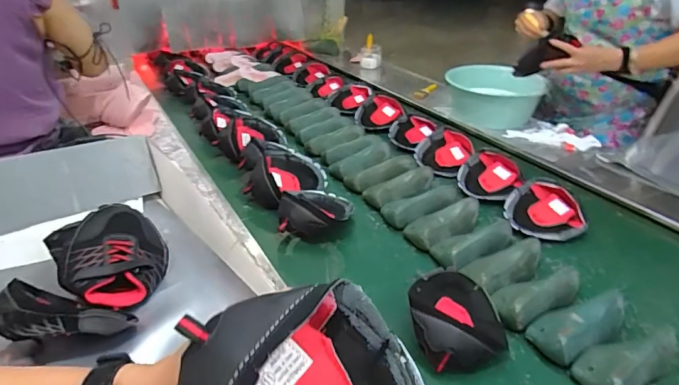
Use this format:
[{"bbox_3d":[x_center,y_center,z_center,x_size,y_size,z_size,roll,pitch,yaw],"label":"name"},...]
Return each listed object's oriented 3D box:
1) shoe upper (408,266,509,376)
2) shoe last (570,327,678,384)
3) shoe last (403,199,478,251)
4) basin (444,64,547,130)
[{"bbox_3d":[0.181,0.189,0.670,0.142,0.072,0.181,8,33,11],"label":"shoe upper"},{"bbox_3d":[0.423,0.235,0.625,0.183,0.058,0.085,-18,37,-27],"label":"shoe last"},{"bbox_3d":[0.221,0.060,0.903,0.168,0.058,0.094,-21,39,-31],"label":"shoe last"},{"bbox_3d":[0.505,-0.324,1.439,0.291,0.126,0.296,14,35,20],"label":"basin"}]

